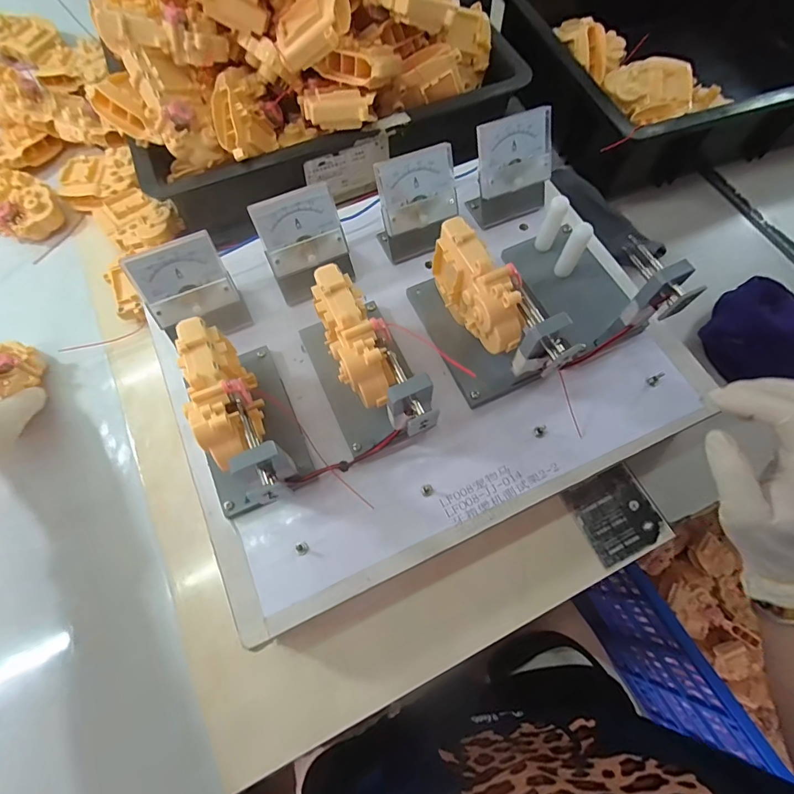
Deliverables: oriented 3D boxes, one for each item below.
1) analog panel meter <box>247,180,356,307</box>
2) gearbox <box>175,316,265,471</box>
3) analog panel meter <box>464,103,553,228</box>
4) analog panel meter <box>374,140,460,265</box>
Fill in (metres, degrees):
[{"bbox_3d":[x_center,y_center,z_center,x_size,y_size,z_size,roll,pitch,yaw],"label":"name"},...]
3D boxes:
[{"bbox_3d":[-0.074,-0.122,0.352,0.064,0.075,0.043,-24,70,-10],"label":"analog panel meter"},{"bbox_3d":[-0.117,0.005,0.297,0.041,0.082,0.098,-25,70,-10],"label":"gearbox"},{"bbox_3d":[0.102,-0.201,0.375,0.067,0.066,0.041,-17,69,-7],"label":"analog panel meter"},{"bbox_3d":[0.018,-0.161,0.366,0.067,0.074,0.042,-25,70,-10],"label":"analog panel meter"}]

